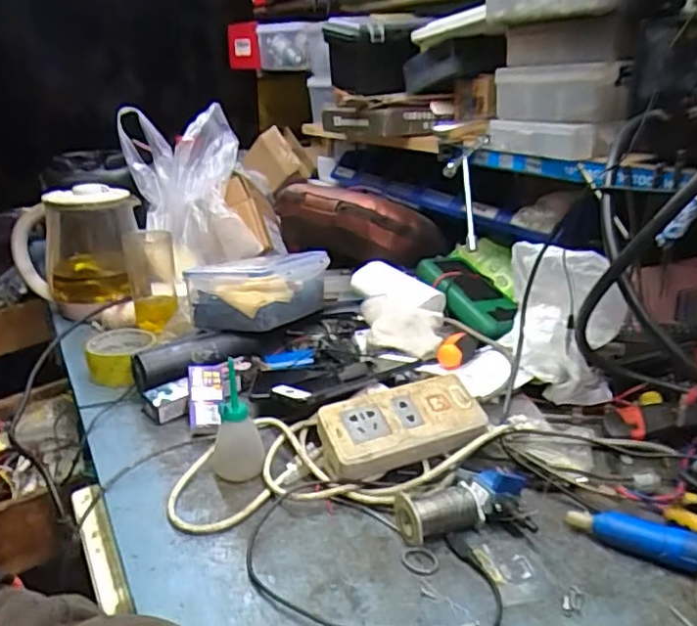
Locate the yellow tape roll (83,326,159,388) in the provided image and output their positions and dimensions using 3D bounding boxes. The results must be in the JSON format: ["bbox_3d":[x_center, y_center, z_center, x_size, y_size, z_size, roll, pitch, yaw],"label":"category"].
[{"bbox_3d":[-0.293,0.054,0.796,0.081,0.044,0.078,-1,20,0],"label":"yellow tape roll"}]

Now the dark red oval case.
[{"bbox_3d":[0.006,-0.134,0.982,0.269,0.117,0.110,6,22,18],"label":"dark red oval case"}]

